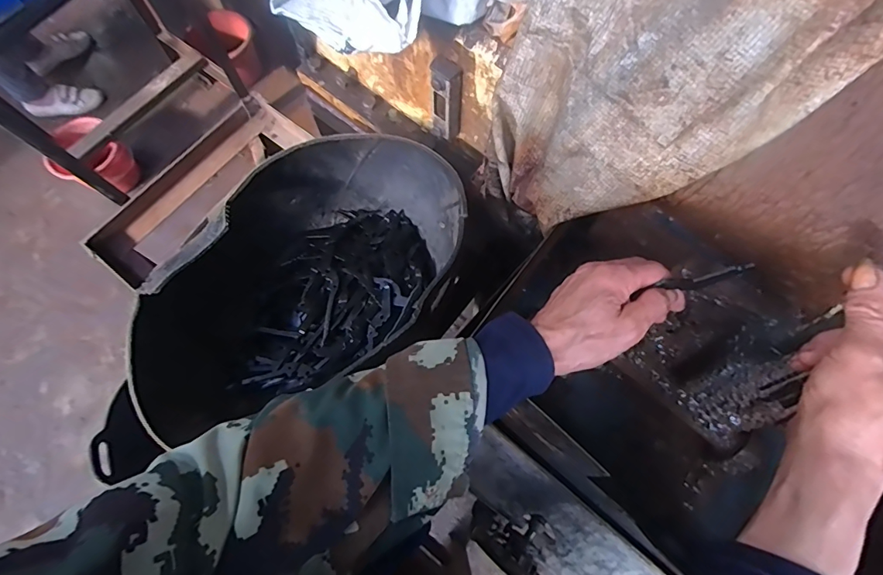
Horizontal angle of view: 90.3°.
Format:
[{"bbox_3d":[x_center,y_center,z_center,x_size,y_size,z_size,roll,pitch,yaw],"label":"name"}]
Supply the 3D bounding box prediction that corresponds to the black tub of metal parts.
[{"bbox_3d":[-0.185,-0.028,0.594,0.426,0.167,0.234,-39,75,-11],"label":"black tub of metal parts"}]

